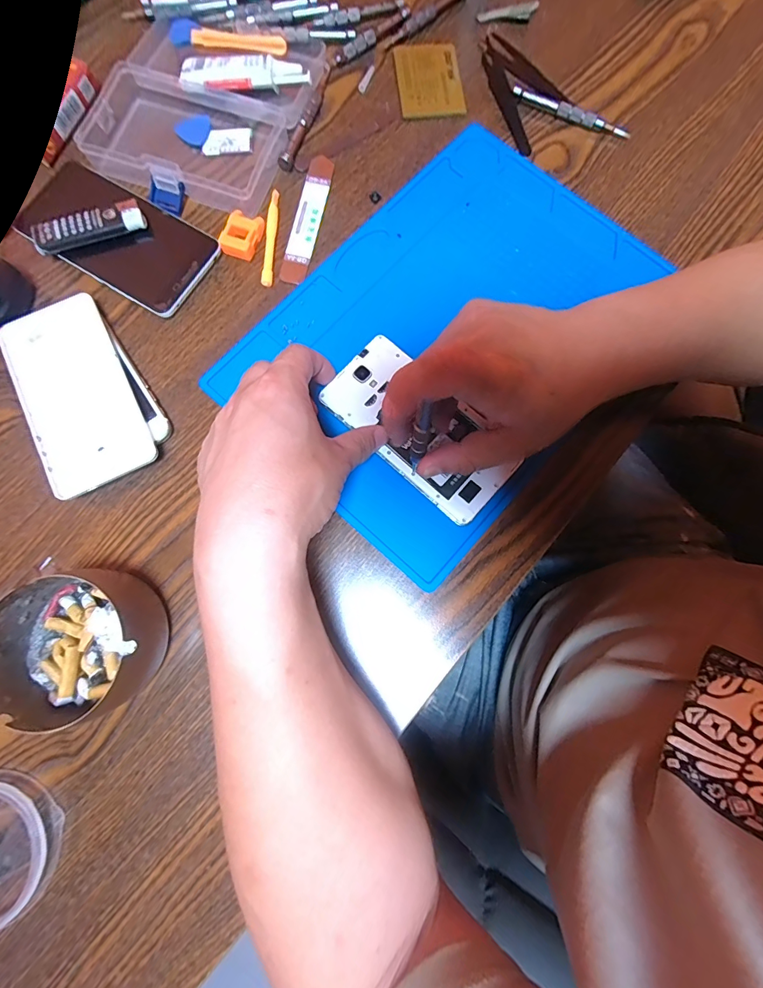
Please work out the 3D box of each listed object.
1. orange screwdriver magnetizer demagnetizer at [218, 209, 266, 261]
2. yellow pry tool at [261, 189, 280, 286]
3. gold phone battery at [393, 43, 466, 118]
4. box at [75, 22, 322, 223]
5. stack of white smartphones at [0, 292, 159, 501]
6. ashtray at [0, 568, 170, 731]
[{"bbox_3d":[-0.109,-0.205,0.324,0.026,0.011,0.035,21,80,3],"label":"orange screwdriver magnetizer demagnetizer"},{"bbox_3d":[-0.088,-0.204,0.327,0.009,0.007,0.083,3,80,0],"label":"yellow pry tool"},{"bbox_3d":[0.041,-0.362,0.357,0.054,0.005,0.074,-7,80,-2],"label":"gold phone battery"},{"bbox_3d":[-0.154,-0.332,0.340,0.171,0.022,0.178,20,80,3],"label":"box"},{"bbox_3d":[-0.218,-0.071,0.297,0.074,0.014,0.142,-26,81,-5],"label":"stack of white smartphones"},{"bbox_3d":[-0.186,0.092,0.251,0.083,0.046,0.086,0,80,-1],"label":"ashtray"}]

